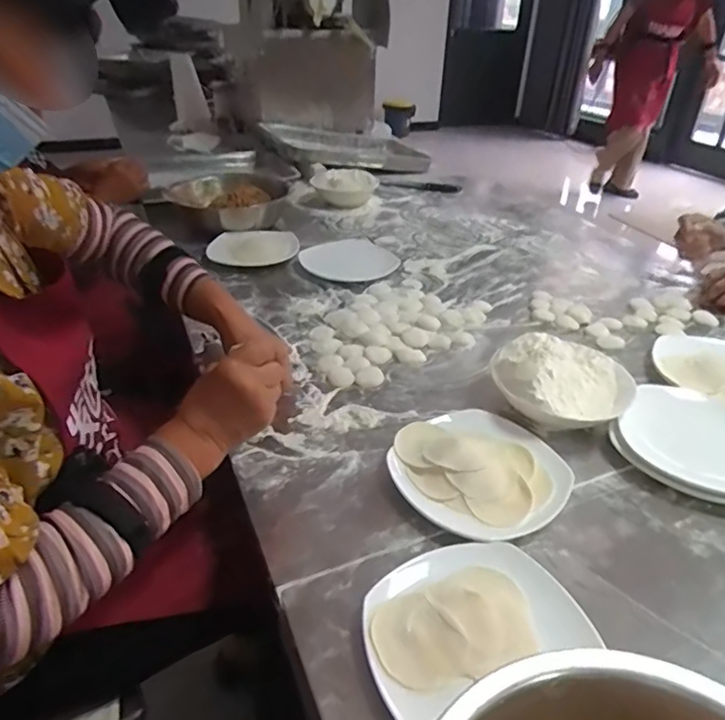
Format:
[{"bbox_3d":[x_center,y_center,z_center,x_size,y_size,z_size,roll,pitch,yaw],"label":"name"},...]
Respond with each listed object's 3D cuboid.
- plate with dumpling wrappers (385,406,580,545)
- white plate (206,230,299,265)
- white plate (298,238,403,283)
[{"bbox_3d":[0.128,0.116,0.623,0.185,0.036,0.170,1,33,-1],"label":"plate with dumpling wrappers"},{"bbox_3d":[-0.218,-0.225,1.144,0.173,0.021,0.165,-3,33,-7],"label":"white plate"},{"bbox_3d":[-0.022,-0.196,1.124,0.186,0.022,0.186,1,33,-1],"label":"white plate"}]

